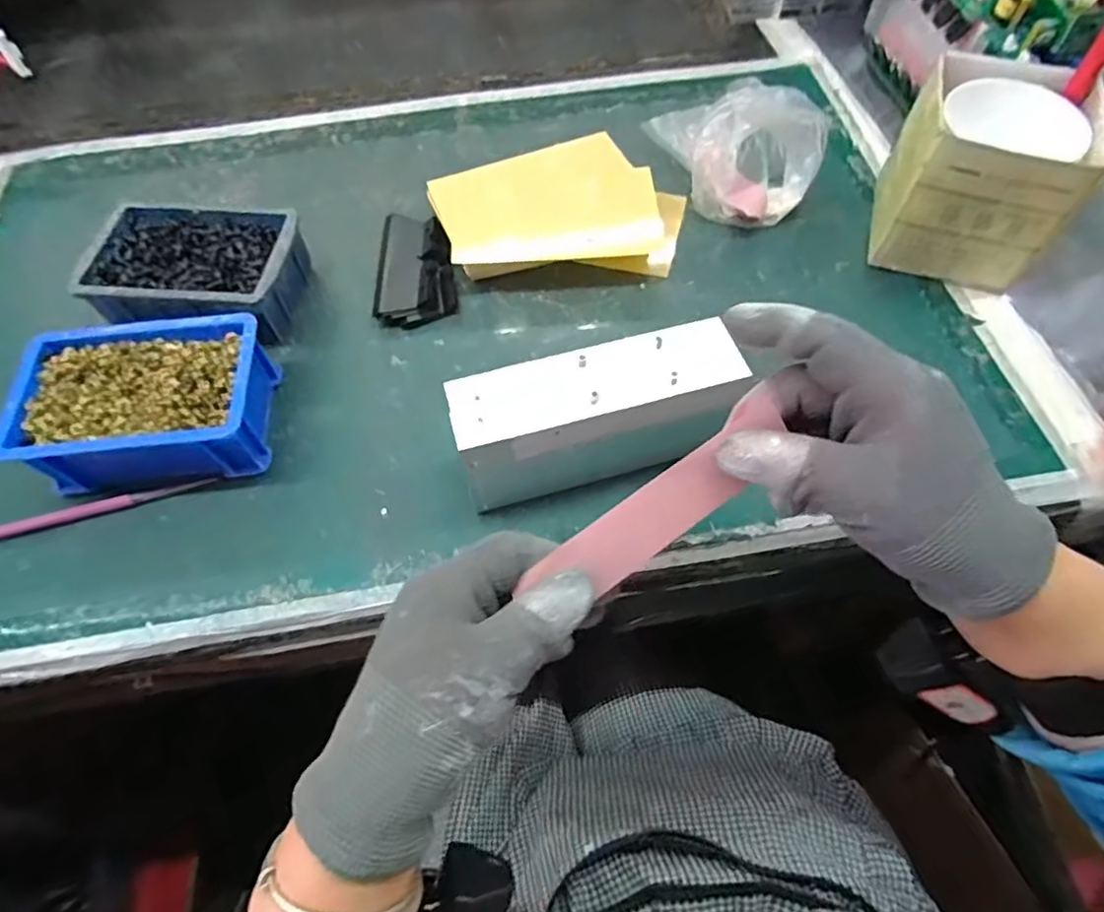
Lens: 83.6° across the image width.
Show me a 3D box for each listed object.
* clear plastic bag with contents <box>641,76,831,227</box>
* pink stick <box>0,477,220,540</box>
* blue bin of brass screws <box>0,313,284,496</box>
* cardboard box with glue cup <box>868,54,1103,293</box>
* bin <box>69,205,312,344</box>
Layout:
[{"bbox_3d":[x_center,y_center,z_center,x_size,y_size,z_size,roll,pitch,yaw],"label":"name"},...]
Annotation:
[{"bbox_3d":[0.149,-0.255,0.505,0.136,0.083,0.098,11,63,7],"label":"clear plastic bag with contents"},{"bbox_3d":[-0.322,0.038,0.394,0.205,0.010,0.014,-15,63,-7],"label":"pink stick"},{"bbox_3d":[-0.265,-0.035,0.409,0.145,0.058,0.102,-9,62,-3],"label":"blue bin of brass screws"},{"bbox_3d":[0.317,-0.212,0.465,0.107,0.115,0.118,15,64,9],"label":"cardboard box with glue cup"},{"bbox_3d":[-0.264,-0.138,0.469,0.144,0.053,0.099,5,62,4],"label":"bin"}]

